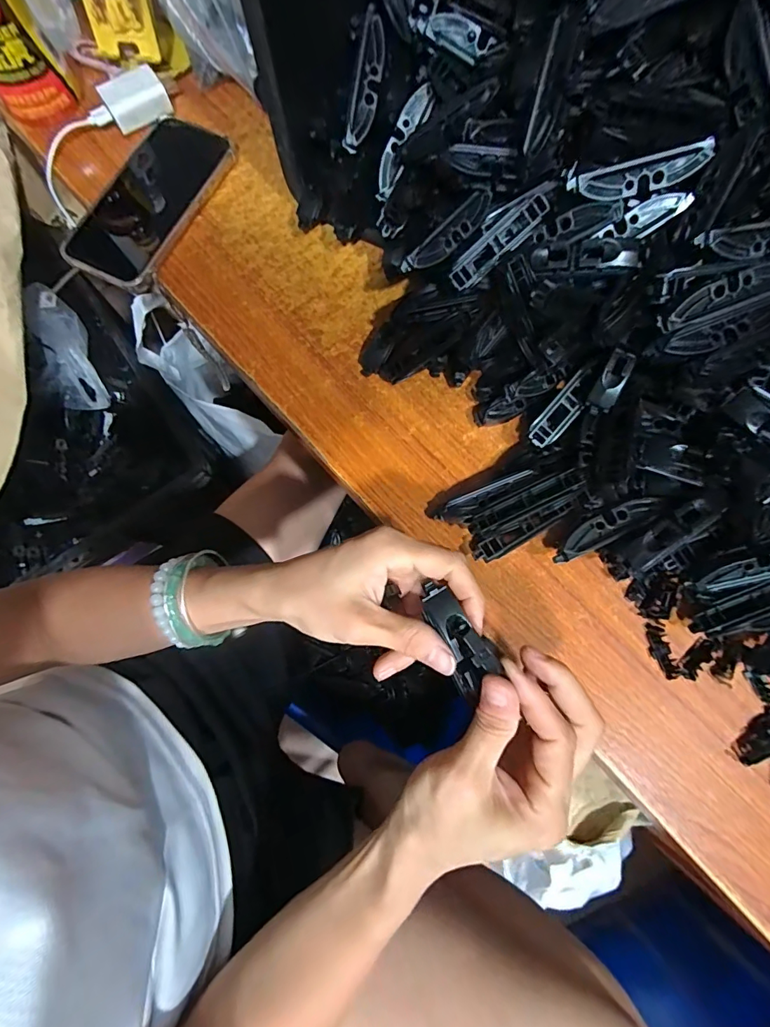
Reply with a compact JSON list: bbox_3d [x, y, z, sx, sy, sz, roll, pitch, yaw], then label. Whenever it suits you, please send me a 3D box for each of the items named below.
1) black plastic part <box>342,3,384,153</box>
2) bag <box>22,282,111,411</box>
[{"bbox_3d":[-0.013,-0.305,0.312,0.016,0.014,0.077,18,113,6],"label":"black plastic part"},{"bbox_3d":[-0.511,-0.255,0.696,0.087,0.035,0.198,-20,100,-4],"label":"bag"}]

